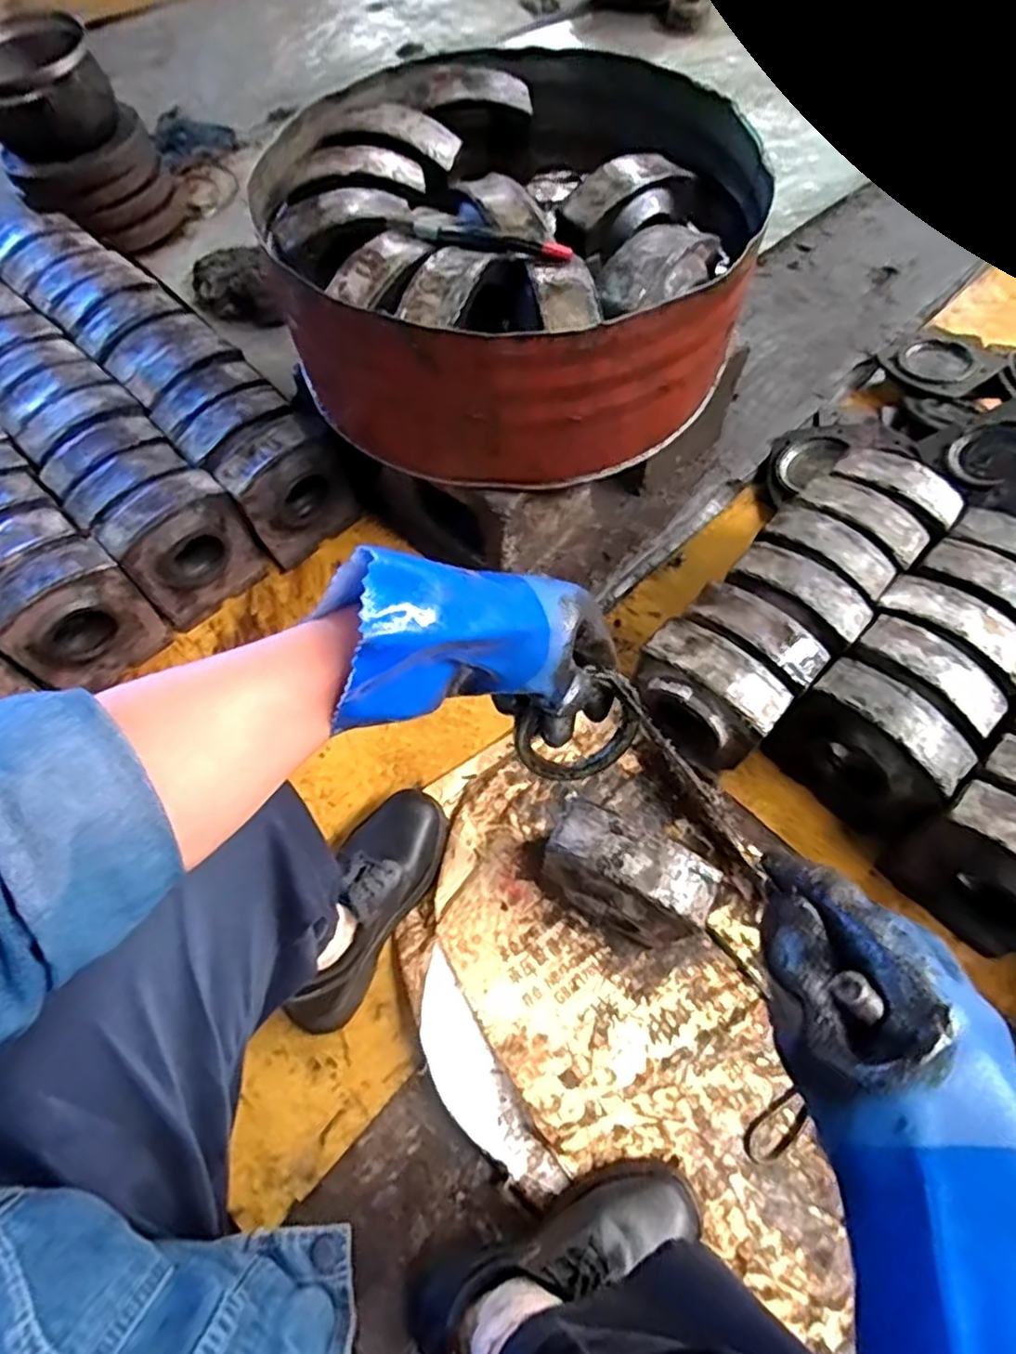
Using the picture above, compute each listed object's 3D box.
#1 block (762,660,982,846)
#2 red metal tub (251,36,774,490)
[{"bbox_3d":[0.388,0.080,0.744,0.094,0.157,0.164,-42,70,-16],"label":"block"},{"bbox_3d":[0.006,-0.483,0.787,0.512,0.184,0.505,0,62,1],"label":"red metal tub"}]

